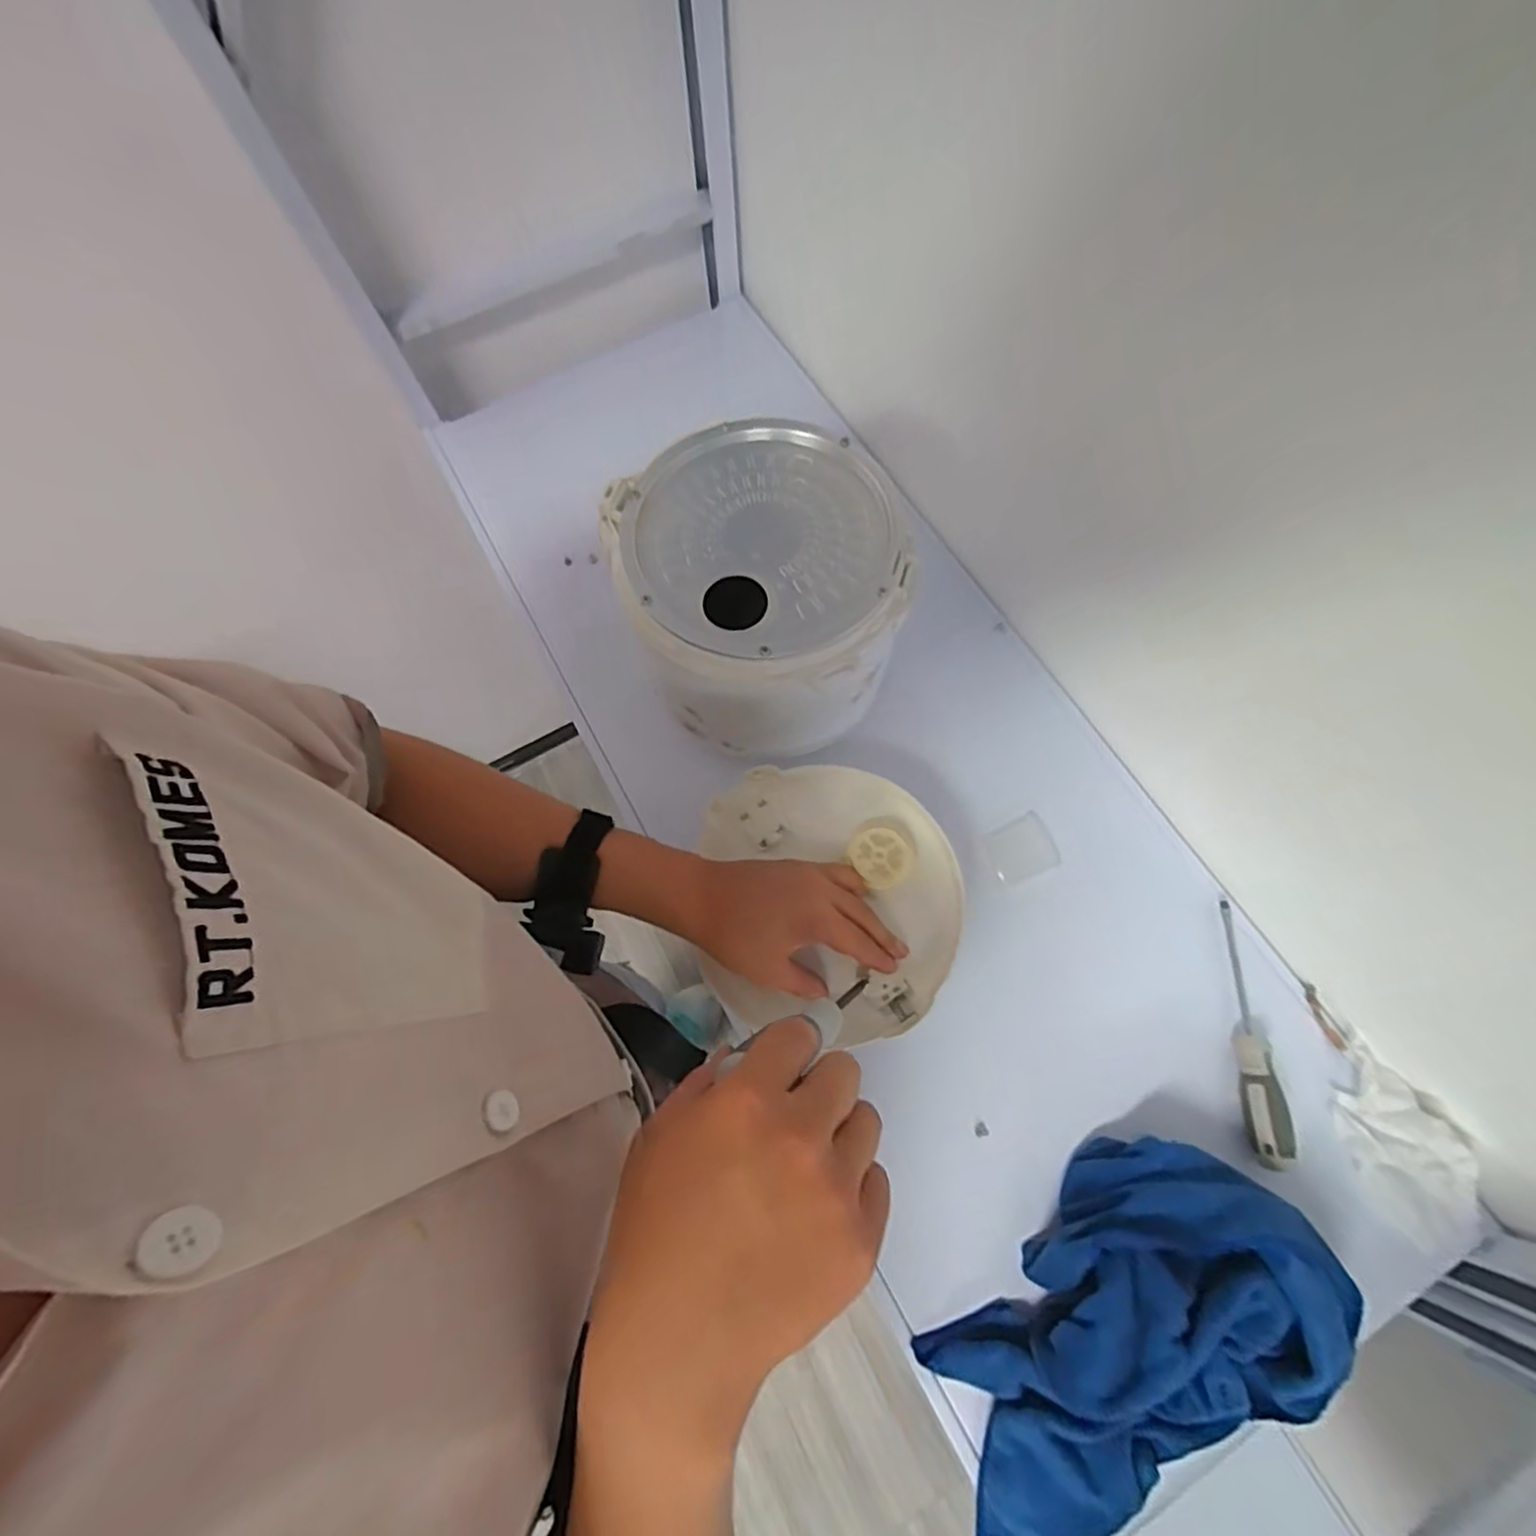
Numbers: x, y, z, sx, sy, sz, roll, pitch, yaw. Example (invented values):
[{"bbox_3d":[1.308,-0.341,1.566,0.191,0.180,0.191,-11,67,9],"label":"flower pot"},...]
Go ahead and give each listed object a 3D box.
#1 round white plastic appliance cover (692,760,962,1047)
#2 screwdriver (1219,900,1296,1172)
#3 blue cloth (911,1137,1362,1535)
[{"bbox_3d":[0.044,0.099,0.498,0.194,0.048,0.192,-1,70,2],"label":"round white plastic appliance cover"},{"bbox_3d":[0.363,0.196,0.495,0.024,0.025,0.183,3,70,3],"label":"screwdriver"},{"bbox_3d":[0.226,0.355,0.413,0.252,0.075,0.158,-27,71,-7],"label":"blue cloth"}]

